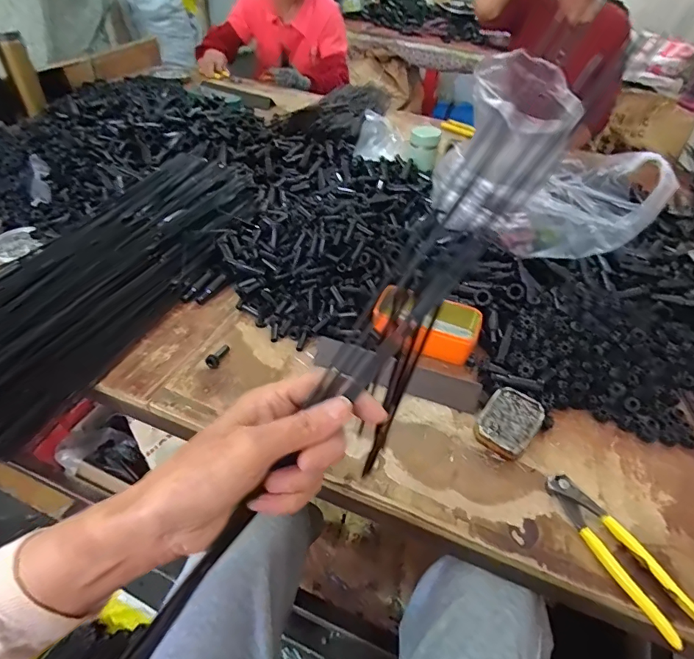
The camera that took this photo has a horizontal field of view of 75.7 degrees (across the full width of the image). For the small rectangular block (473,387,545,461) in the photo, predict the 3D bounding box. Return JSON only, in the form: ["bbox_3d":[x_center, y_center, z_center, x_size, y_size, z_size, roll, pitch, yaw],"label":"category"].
[{"bbox_3d":[0.198,0.110,0.544,0.063,0.022,0.093,33,50,26],"label":"small rectangular block"}]

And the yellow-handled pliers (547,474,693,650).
[{"bbox_3d":[0.269,0.217,0.445,0.043,0.017,0.161,-14,47,-19],"label":"yellow-handled pliers"}]

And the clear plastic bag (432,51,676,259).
[{"bbox_3d":[0.298,-0.236,0.673,0.299,0.247,0.167,13,44,7],"label":"clear plastic bag"}]

